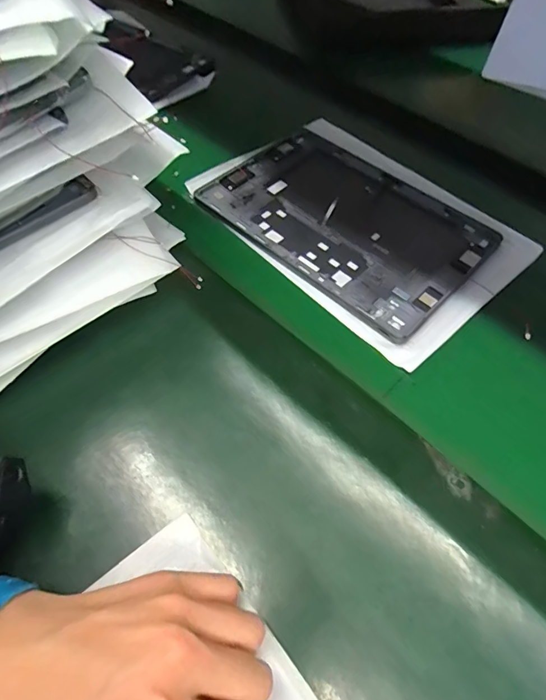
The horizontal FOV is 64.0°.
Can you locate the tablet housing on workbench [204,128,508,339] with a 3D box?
[{"bbox_3d":[0.070,-0.132,0.425,0.166,0.008,0.252,-39,67,-24],"label":"tablet housing on workbench"}]

